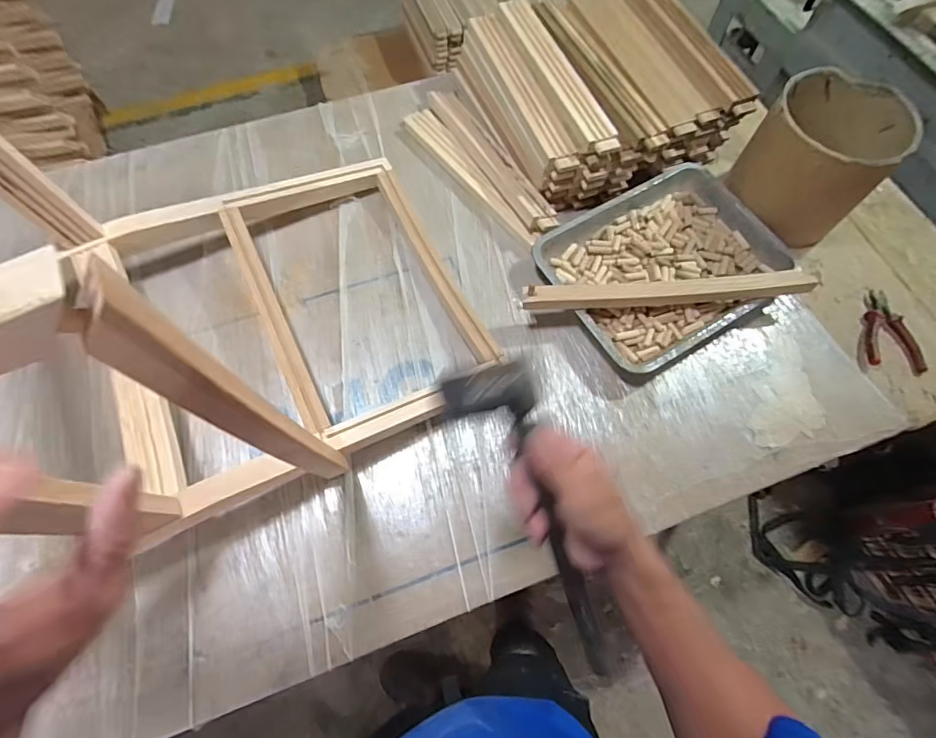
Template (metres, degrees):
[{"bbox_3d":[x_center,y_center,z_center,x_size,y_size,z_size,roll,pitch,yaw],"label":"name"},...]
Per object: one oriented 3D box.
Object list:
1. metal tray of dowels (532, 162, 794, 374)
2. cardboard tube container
[{"bbox_3d":[0.335,-0.178,0.823,0.375,0.054,0.293,-28,70,-12],"label":"metal tray of dowels"},{"bbox_3d":[0.574,-0.352,0.800,0.188,0.182,0.198,30,70,11],"label":"cardboard tube container"}]

